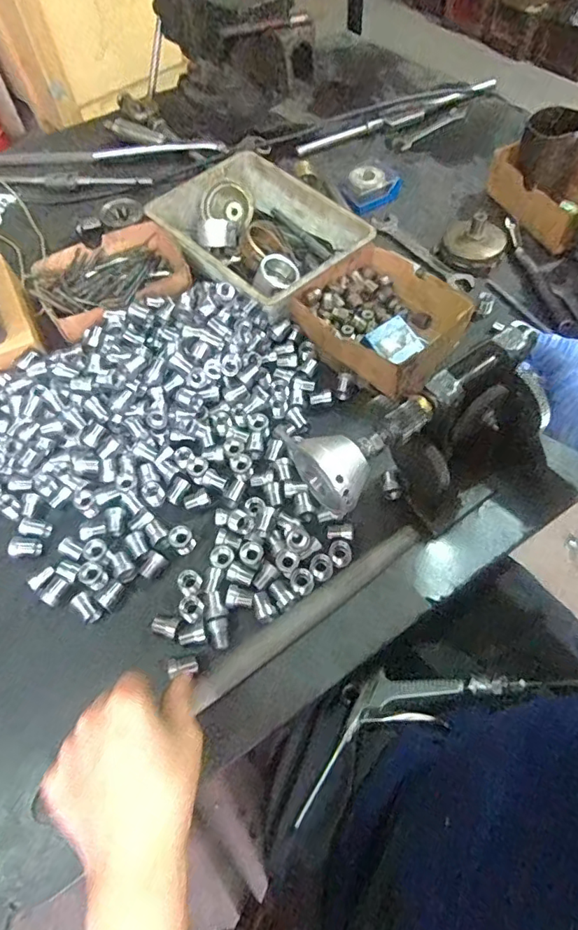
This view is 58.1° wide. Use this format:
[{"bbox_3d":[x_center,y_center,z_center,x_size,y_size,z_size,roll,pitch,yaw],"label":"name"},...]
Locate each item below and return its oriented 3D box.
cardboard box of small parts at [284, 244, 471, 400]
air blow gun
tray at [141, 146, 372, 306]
[{"bbox_3d":[0.105,-0.168,0.589,0.148,0.049,0.179,-38,63,-18],"label":"cardboard box of small parts"},{"bbox_3d":[0.110,0.242,0.518,0.230,0.046,0.080,-24,60,-11],"label":"air blow gun"},{"bbox_3d":[-0.040,-0.280,0.648,0.170,0.070,0.239,-39,64,-19],"label":"tray"}]

